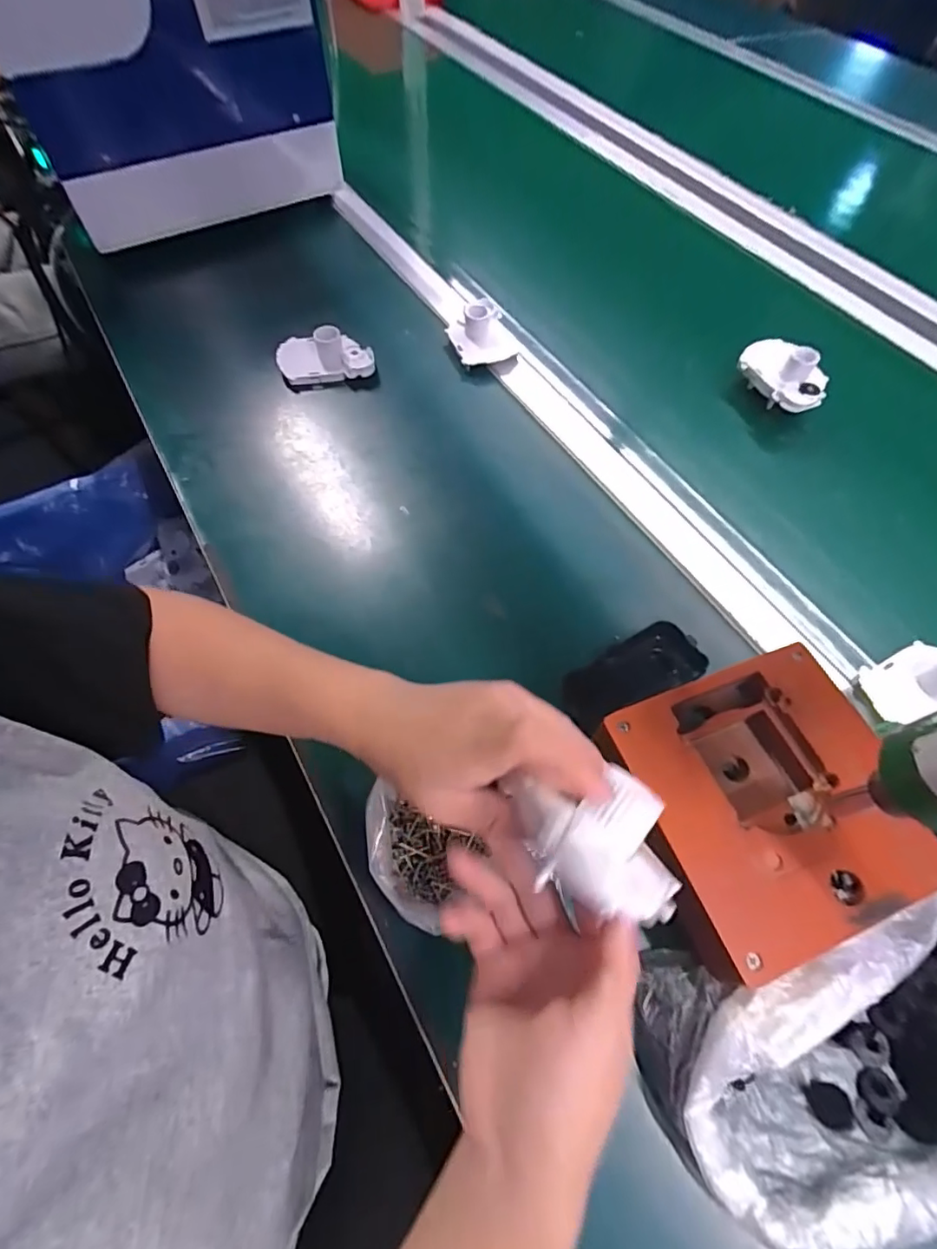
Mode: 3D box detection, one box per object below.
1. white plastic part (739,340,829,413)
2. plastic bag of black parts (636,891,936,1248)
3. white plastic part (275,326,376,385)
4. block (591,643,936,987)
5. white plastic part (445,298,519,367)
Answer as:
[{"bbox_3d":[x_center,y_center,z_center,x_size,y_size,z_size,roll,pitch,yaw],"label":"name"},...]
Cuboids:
[{"bbox_3d":[0.320,-0.257,0.550,0.057,0.045,0.095,-31,66,-17],"label":"white plastic part"},{"bbox_3d":[0.208,0.235,0.286,0.229,0.057,0.137,-10,62,-7],"label":"plastic bag of black parts"},{"bbox_3d":[-0.156,-0.296,0.589,0.102,0.043,0.059,-7,62,-5],"label":"white plastic part"},{"bbox_3d":[0.176,0.110,0.336,0.159,0.063,0.147,-18,63,-11],"label":"block"},{"bbox_3d":[0.015,-0.321,0.604,0.068,0.040,0.081,-12,62,-8],"label":"white plastic part"}]

